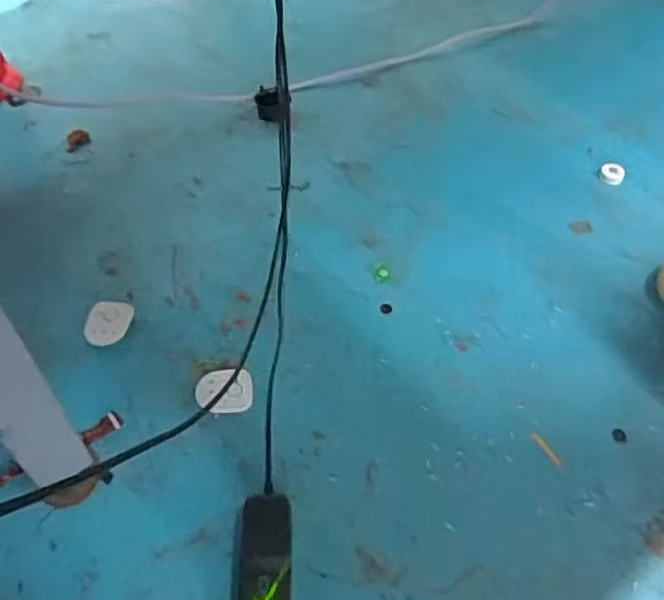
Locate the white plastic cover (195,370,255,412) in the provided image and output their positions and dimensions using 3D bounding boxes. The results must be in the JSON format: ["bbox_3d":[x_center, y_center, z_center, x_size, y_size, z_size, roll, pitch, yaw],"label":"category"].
[{"bbox_3d":[-0.115,0.095,0.691,0.062,0.012,0.052,-1,52,0],"label":"white plastic cover"}]

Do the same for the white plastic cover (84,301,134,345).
[{"bbox_3d":[-0.254,0.025,0.737,0.050,0.010,0.063,2,52,3],"label":"white plastic cover"}]

